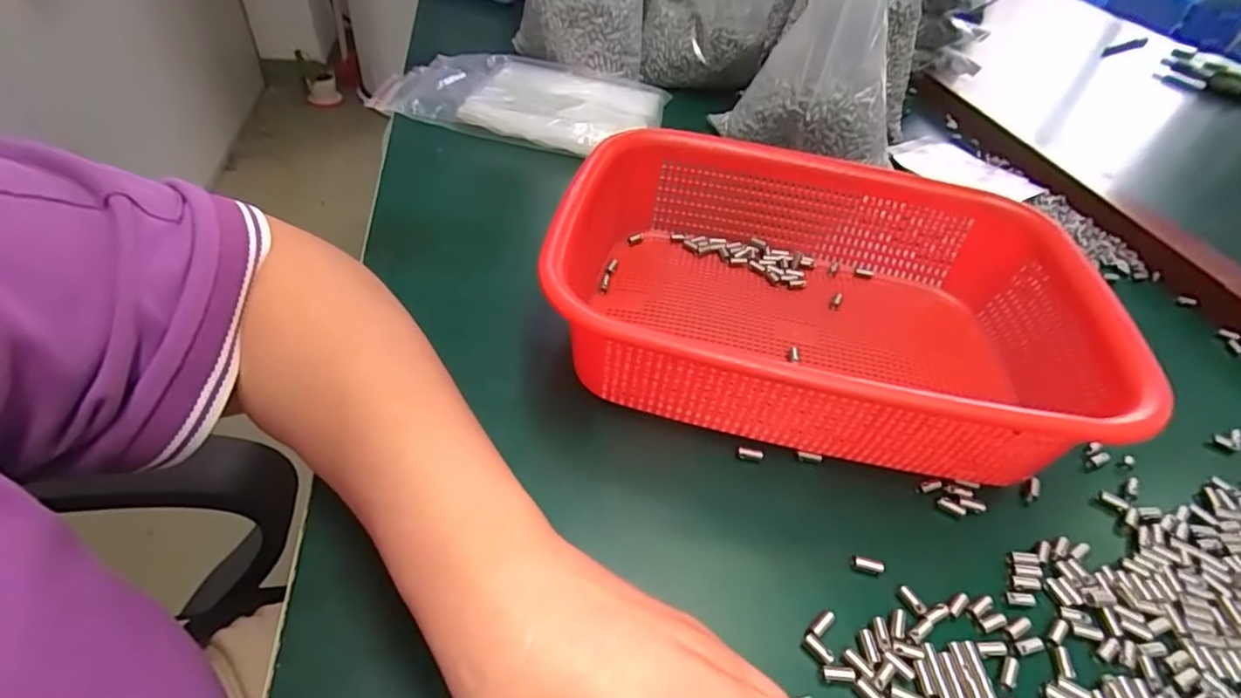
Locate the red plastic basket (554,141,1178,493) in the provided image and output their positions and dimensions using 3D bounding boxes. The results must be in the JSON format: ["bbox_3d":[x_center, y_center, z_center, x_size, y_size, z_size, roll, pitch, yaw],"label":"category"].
[{"bbox_3d":[0.114,-0.027,0.330,0.282,0.077,0.202,13,45,5],"label":"red plastic basket"}]

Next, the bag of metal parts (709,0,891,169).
[{"bbox_3d":[0.169,-0.248,0.453,0.097,0.183,0.104,-12,48,-19],"label":"bag of metal parts"}]

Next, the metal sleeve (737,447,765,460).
[{"bbox_3d":[0.066,0.053,0.296,0.014,0.004,0.004,7,45,0],"label":"metal sleeve"}]

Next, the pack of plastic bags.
[{"bbox_3d":[-0.087,-0.228,0.531,0.236,0.023,0.139,13,45,5],"label":"pack of plastic bags"}]

